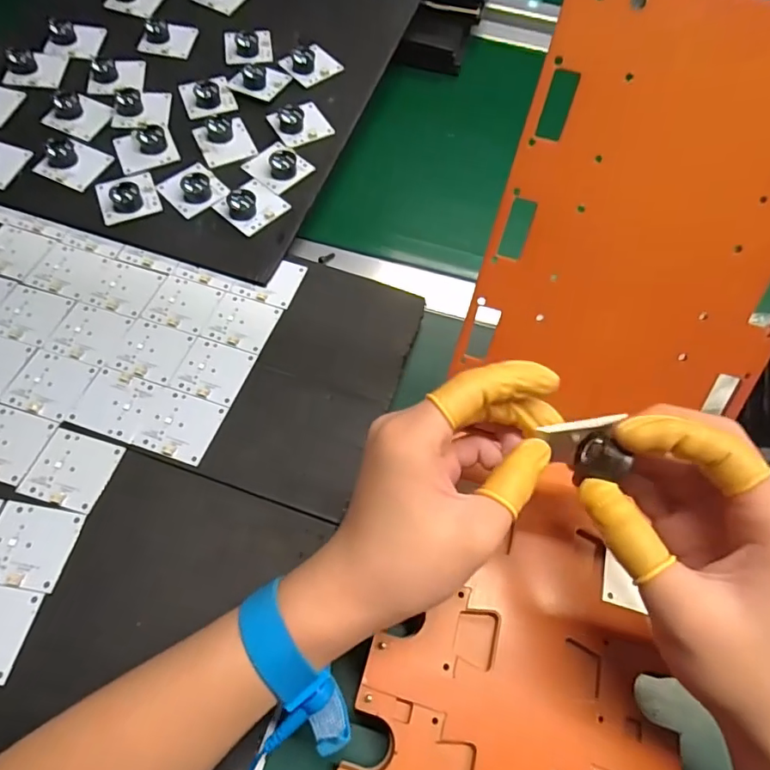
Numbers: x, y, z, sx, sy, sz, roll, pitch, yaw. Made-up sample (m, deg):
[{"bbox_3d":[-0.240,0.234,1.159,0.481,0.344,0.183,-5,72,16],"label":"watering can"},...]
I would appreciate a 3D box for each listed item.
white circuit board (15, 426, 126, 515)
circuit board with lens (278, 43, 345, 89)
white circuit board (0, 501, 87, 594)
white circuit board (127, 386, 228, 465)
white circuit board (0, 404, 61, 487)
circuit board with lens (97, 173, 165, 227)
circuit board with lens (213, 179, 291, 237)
[{"bbox_3d":[-0.191,0.052,0.310,0.045,0.004,0.044,19,61,1],"label":"white circuit board"},{"bbox_3d":[-0.072,-0.314,0.491,0.048,0.020,0.040,-35,69,-22],"label":"circuit board with lens"},{"bbox_3d":[-0.202,0.091,0.287,0.046,0.005,0.044,10,60,0],"label":"white circuit board"},{"bbox_3d":[-0.133,0.026,0.329,0.046,0.004,0.043,18,60,5],"label":"white circuit board"},{"bbox_3d":[-0.234,0.035,0.312,0.046,0.004,0.043,17,60,4],"label":"white circuit board"},{"bbox_3d":[-0.209,-0.157,0.409,0.045,0.014,0.044,-21,64,-16],"label":"circuit board with lens"},{"bbox_3d":[-0.110,-0.151,0.412,0.044,0.017,0.047,39,64,16],"label":"circuit board with lens"}]

